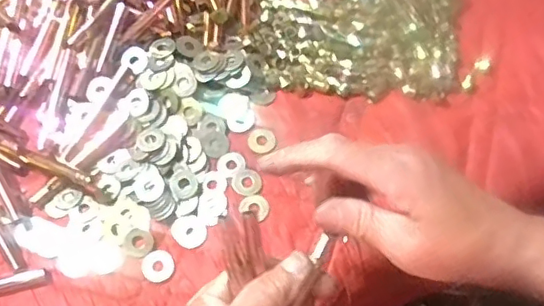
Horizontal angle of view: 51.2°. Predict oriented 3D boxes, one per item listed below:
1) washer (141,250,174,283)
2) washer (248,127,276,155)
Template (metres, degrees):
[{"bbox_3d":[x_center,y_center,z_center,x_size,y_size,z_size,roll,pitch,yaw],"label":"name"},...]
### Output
[{"bbox_3d":[-0.081,0.080,0.404,0.022,0.004,0.023,0,64,1],"label":"washer"},{"bbox_3d":[-0.008,-0.010,0.444,0.021,0.004,0.024,-16,65,-6],"label":"washer"}]

